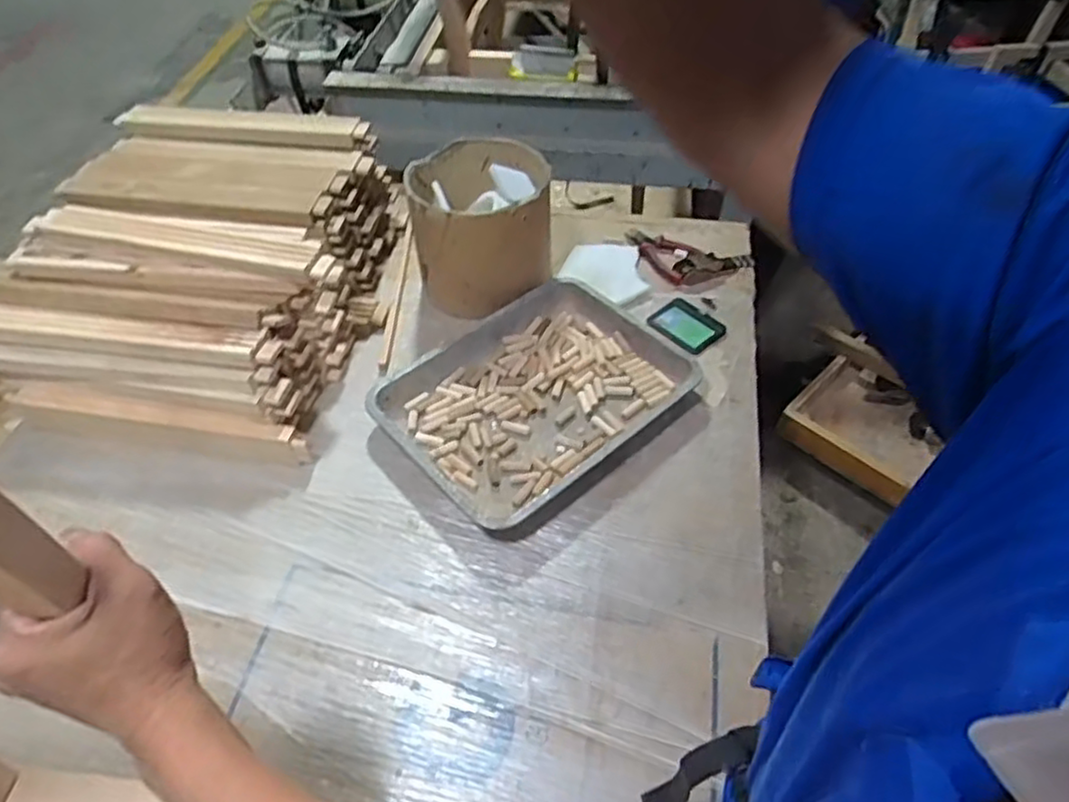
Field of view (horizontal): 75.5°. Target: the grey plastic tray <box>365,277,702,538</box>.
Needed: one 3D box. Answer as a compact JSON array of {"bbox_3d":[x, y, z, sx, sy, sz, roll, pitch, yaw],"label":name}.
[{"bbox_3d":[0.009,-0.012,0.952,0.395,0.044,0.303,-36,58,-25],"label":"grey plastic tray"}]

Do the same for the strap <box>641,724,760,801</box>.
[{"bbox_3d":[0.126,0.304,0.557,0.043,0.148,0.028,3,47,-24],"label":"strap"}]

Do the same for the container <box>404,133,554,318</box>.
[{"bbox_3d":[-0.083,-0.272,1.067,0.198,0.189,0.193,-1,50,1],"label":"container"}]

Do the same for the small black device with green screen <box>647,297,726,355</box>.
[{"bbox_3d":[0.233,-0.117,1.065,0.092,0.012,0.102,-34,57,-24],"label":"small black device with green screen"}]

